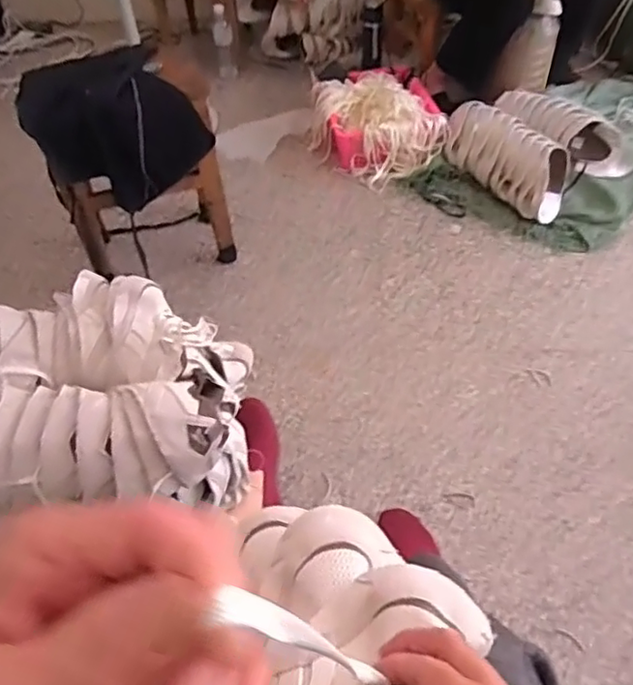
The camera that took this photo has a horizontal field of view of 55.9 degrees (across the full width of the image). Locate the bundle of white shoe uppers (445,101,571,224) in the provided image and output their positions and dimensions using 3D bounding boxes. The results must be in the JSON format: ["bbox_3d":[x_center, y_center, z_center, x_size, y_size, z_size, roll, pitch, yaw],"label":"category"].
[{"bbox_3d":[0.492,-0.489,1.560,0.177,0.129,0.413,-31,56,-21],"label":"bundle of white shoe uppers"}]

